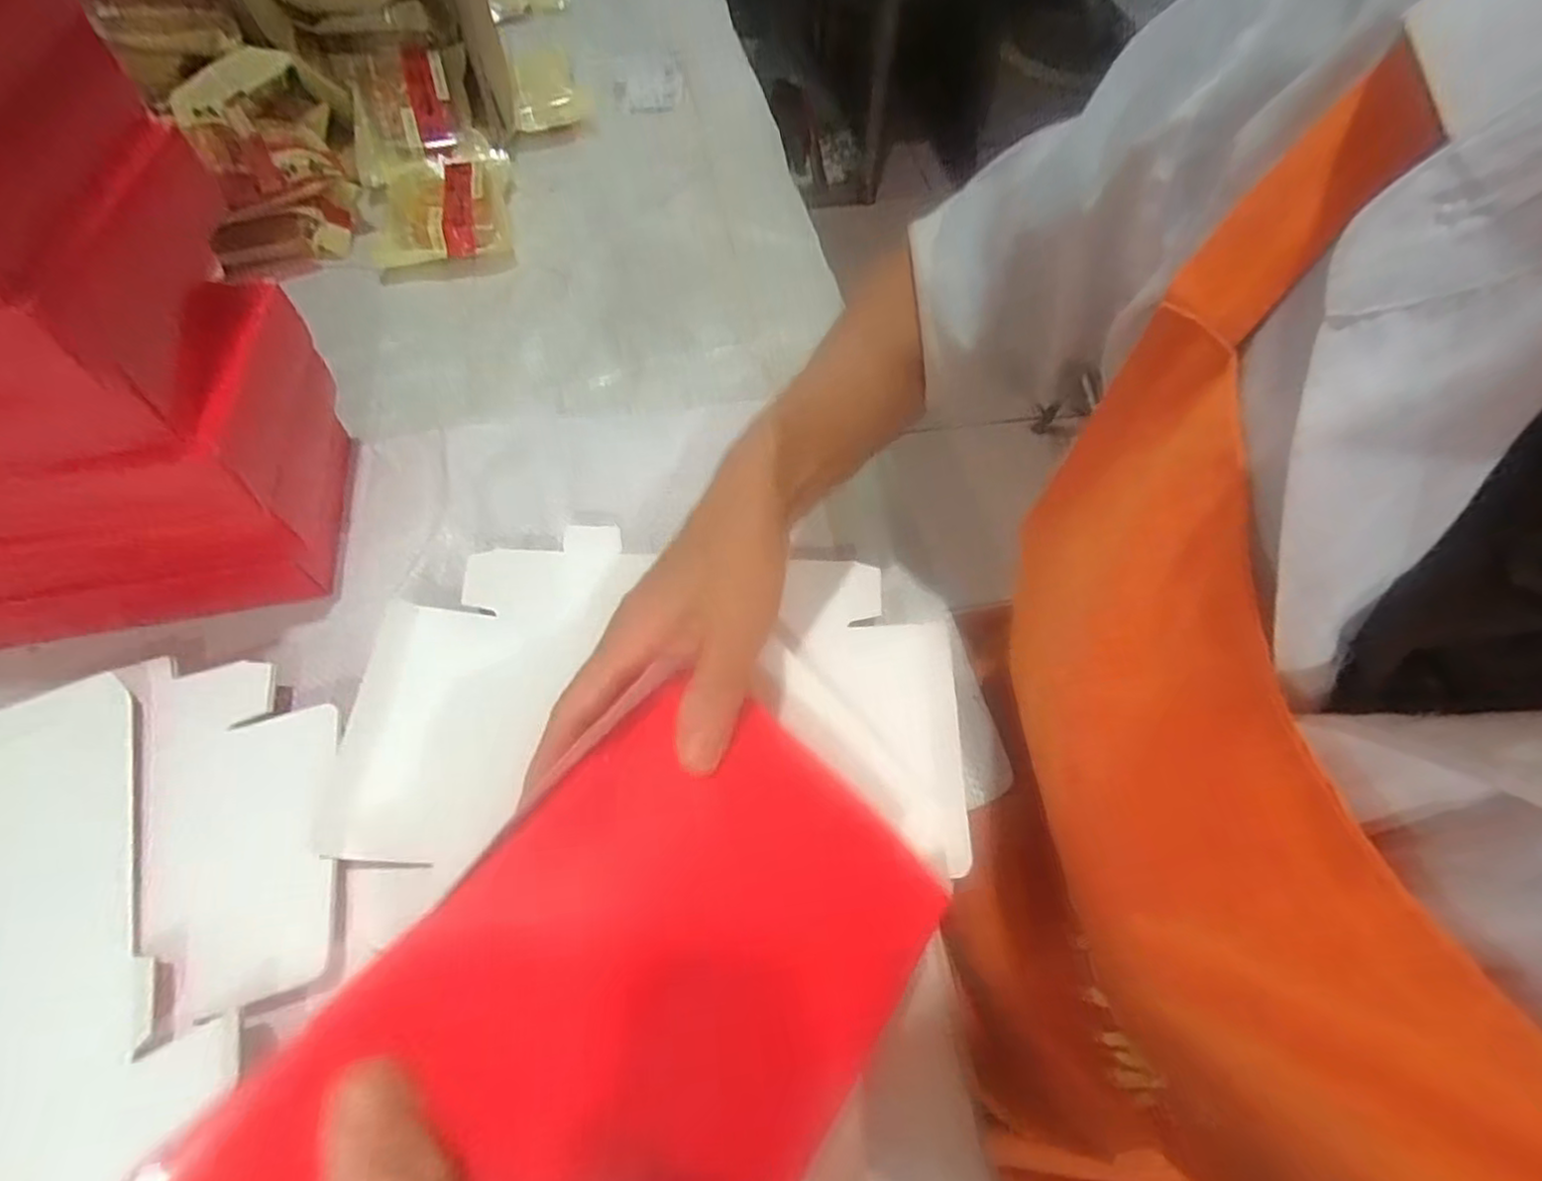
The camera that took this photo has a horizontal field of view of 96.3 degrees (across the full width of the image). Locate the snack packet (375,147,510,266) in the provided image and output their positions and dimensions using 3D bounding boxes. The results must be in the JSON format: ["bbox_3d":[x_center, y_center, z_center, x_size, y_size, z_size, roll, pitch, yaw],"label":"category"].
[{"bbox_3d":[-0.277,-0.320,0.587,0.108,0.041,0.119,-12,57,-10],"label":"snack packet"}]

